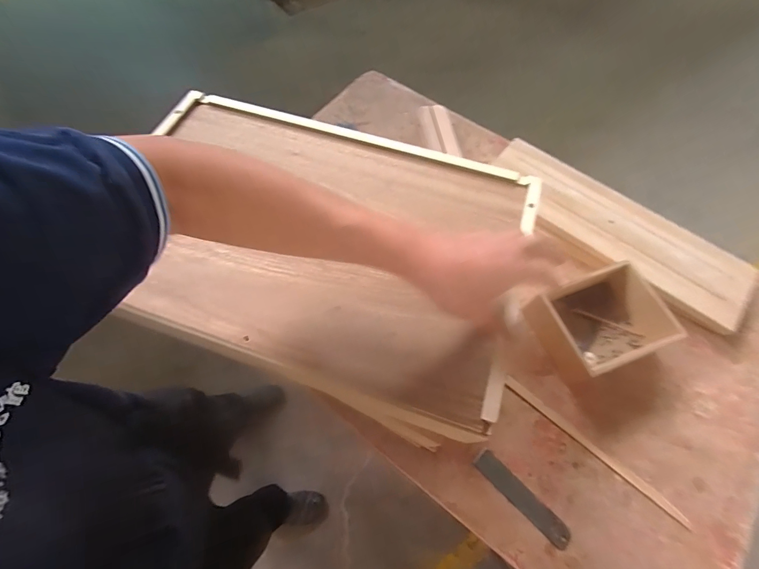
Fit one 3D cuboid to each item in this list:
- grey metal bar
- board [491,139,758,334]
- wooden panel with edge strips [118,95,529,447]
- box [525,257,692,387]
[{"bbox_3d":[0.239,0.358,0.585,0.176,0.004,0.036,42,72,17],"label":"grey metal bar"},{"bbox_3d":[0.504,-0.132,0.767,0.567,0.025,0.195,38,70,16],"label":"board"},{"bbox_3d":[-0.091,-0.071,0.462,0.538,0.027,0.372,17,66,8],"label":"wooden panel with edge strips"},{"bbox_3d":[0.413,0.075,0.676,0.220,0.082,0.164,-19,67,-9],"label":"box"}]

